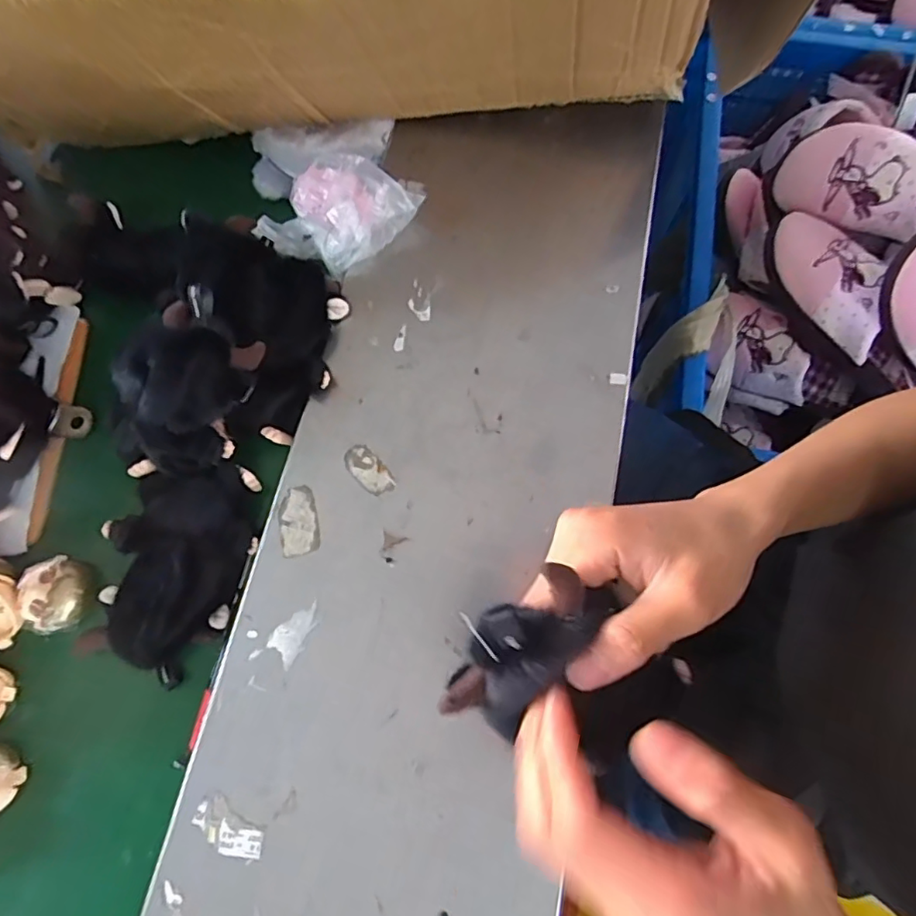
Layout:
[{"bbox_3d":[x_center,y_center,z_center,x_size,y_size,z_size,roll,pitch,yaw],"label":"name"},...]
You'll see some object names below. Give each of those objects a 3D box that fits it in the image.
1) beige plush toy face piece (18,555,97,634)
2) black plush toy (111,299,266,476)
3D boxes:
[{"bbox_3d":[-0.292,0.098,0.394,0.048,0.017,0.050,-1,73,2],"label":"beige plush toy face piece"},{"bbox_3d":[-0.197,-0.043,0.385,0.078,0.068,0.117,22,75,8],"label":"black plush toy"}]

